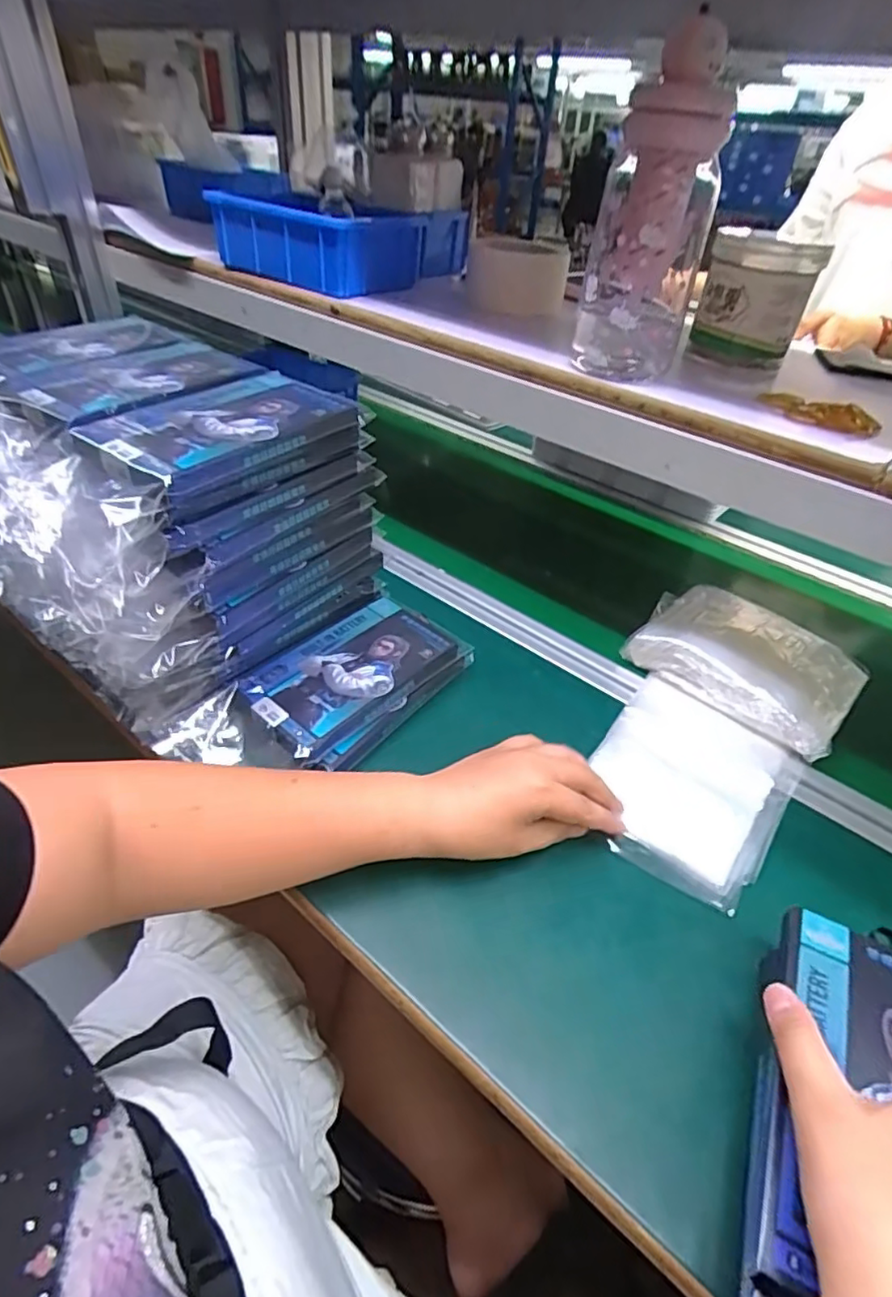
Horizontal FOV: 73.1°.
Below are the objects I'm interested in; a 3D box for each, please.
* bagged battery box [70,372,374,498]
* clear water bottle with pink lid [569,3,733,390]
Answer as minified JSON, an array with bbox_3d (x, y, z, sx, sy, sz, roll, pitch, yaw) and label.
[{"bbox_3d":[-0.150,-0.158,0.424,0.104,0.018,0.165,30,46,26],"label":"bagged battery box"},{"bbox_3d":[0.142,-0.285,0.419,0.079,0.189,0.070,15,42,11],"label":"clear water bottle with pink lid"}]

